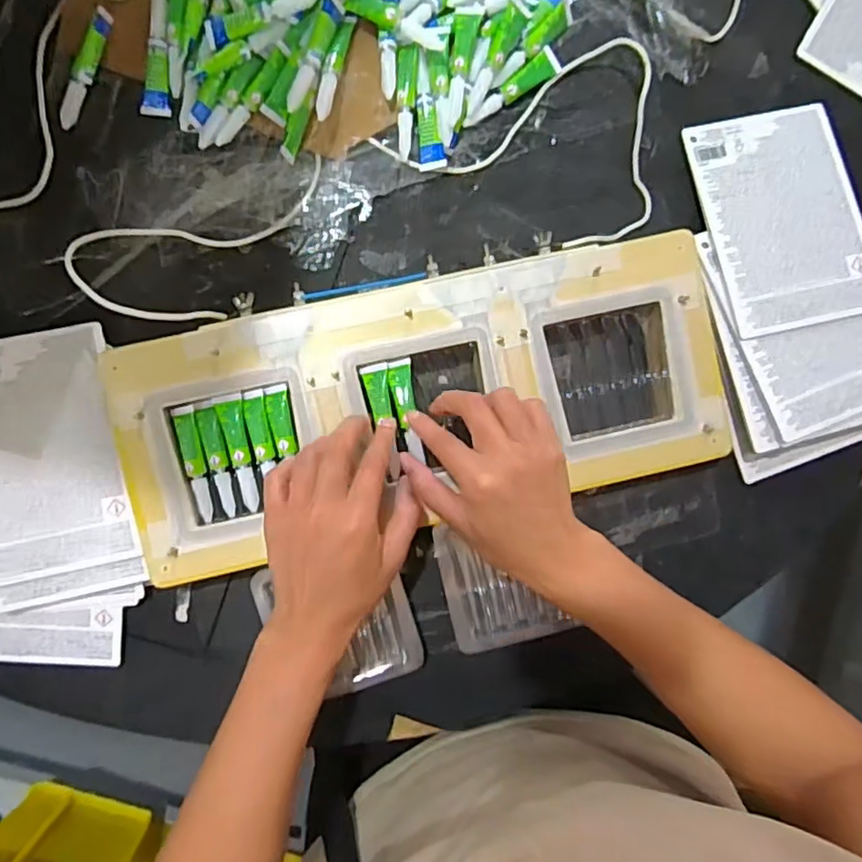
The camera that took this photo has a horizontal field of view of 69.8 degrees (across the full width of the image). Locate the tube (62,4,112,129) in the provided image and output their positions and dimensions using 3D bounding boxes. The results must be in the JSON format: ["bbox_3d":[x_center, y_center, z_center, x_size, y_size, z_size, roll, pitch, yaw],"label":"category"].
[{"bbox_3d":[-0.242,-0.253,0.430,0.013,0.017,0.082,27,91,-6],"label":"tube"}]

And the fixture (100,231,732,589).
[{"bbox_3d":[-0.002,-0.021,0.453,0.422,0.041,0.168,-11,95,-4],"label":"fixture"}]

